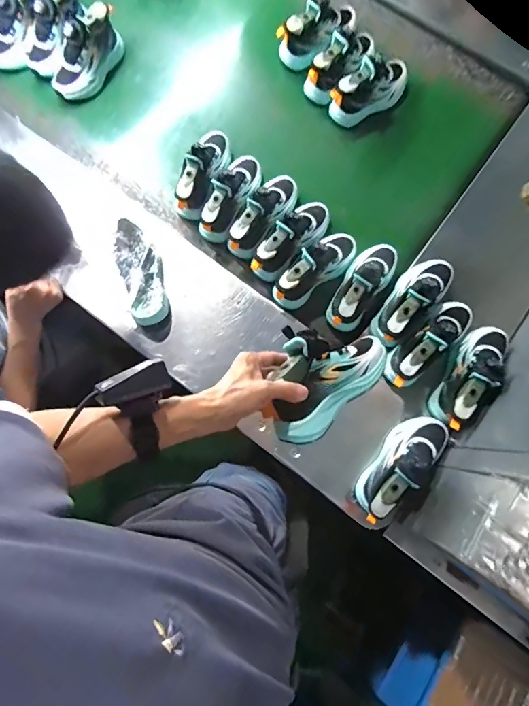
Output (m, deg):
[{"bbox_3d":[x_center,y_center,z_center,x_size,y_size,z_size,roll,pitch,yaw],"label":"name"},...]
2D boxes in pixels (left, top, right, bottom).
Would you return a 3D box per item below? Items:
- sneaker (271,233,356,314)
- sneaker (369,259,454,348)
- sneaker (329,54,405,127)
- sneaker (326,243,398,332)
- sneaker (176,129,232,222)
[{"bbox_3d":[0.106,-0.176,0.778,0.072,0.080,0.207,43,82,8],"label":"sneaker"},{"bbox_3d":[0.284,-0.110,0.745,0.079,0.088,0.203,42,82,8],"label":"sneaker"},{"bbox_3d":[0.242,-0.593,0.885,0.208,0.119,0.087,-37,81,-7],"label":"sneaker"},{"bbox_3d":[0.198,-0.142,0.784,0.080,0.117,0.213,34,67,7],"label":"sneaker"},{"bbox_3d":[-0.124,-0.390,0.812,0.063,0.109,0.203,19,79,4],"label":"sneaker"}]

